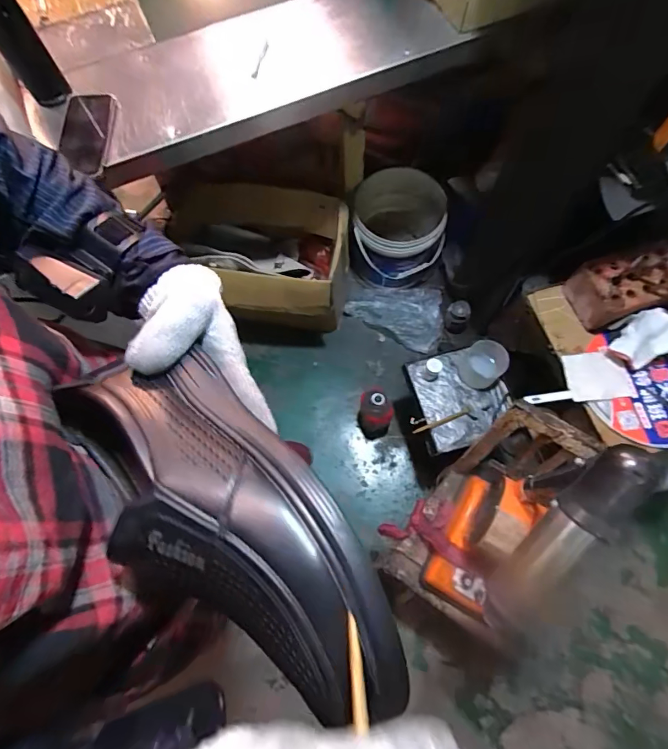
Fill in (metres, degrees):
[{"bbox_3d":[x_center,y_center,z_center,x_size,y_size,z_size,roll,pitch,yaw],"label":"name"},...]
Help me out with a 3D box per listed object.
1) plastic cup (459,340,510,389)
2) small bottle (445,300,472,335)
[{"bbox_3d":[0.344,-0.022,1.014,0.089,0.065,0.091,-1,71,2],"label":"plastic cup"},{"bbox_3d":[0.358,-0.165,1.271,0.072,0.104,0.065,24,74,10],"label":"small bottle"}]

